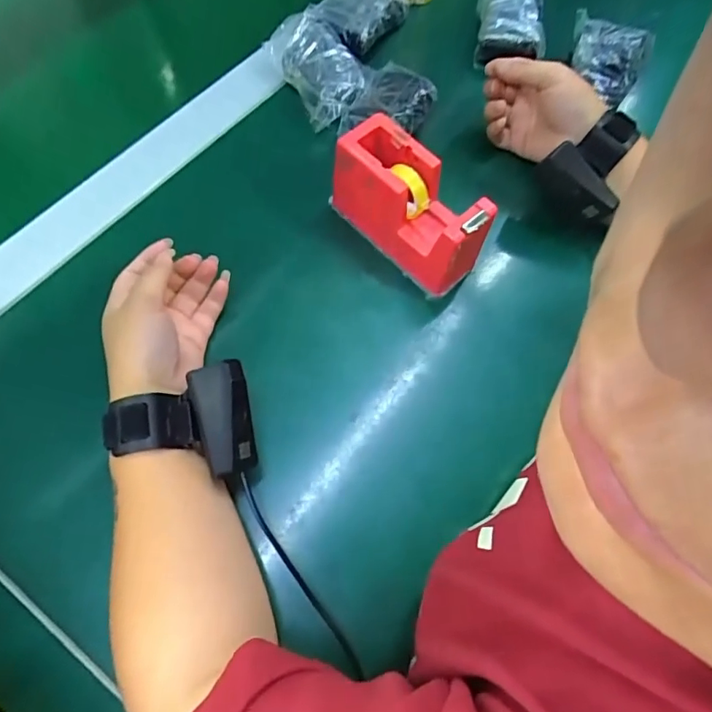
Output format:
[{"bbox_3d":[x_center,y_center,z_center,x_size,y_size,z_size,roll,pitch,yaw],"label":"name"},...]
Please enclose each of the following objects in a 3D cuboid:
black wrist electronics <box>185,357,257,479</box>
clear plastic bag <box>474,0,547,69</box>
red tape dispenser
[{"bbox_3d":[-0.081,0.038,0.326,0.032,0.019,0.069,-12,90,-8],"label":"black wrist electronics"},{"bbox_3d":[0.154,-0.339,0.518,0.064,0.048,0.084,5,65,-1],"label":"clear plastic bag"},{"bbox_3d":[0.044,-0.113,0.421,0.049,0.090,0.136,-40,73,-18],"label":"red tape dispenser"}]

